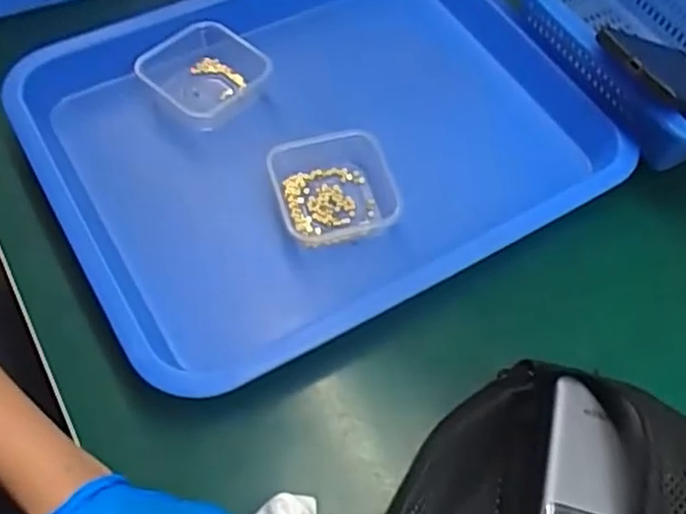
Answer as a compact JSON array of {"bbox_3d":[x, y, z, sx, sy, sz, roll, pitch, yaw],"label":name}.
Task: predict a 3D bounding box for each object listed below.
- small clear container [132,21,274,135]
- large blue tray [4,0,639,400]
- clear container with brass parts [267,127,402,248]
[{"bbox_3d":[-0.105,-0.139,0.549,0.082,0.030,0.077,40,64,18],"label":"small clear container"},{"bbox_3d":[-0.014,-0.084,0.545,0.383,0.079,0.299,-26,65,-18],"label":"large blue tray"},{"bbox_3d":[-0.005,-0.043,0.500,0.083,0.036,0.079,-12,61,-11],"label":"clear container with brass parts"}]

